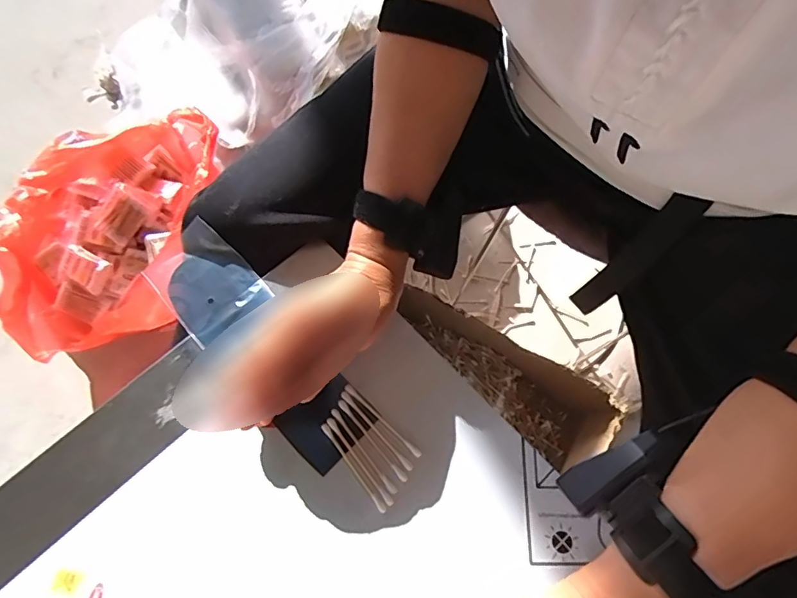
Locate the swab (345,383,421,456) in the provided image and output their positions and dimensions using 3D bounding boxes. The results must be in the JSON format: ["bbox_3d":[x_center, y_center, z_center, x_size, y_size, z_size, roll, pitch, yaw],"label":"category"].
[{"bbox_3d":[-0.012,0.088,0.368,0.073,0.004,0.005,40,72,13],"label":"swab"}]

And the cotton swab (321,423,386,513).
[{"bbox_3d":[-0.032,0.119,0.357,0.005,0.004,0.072,-35,74,-15],"label":"cotton swab"}]

